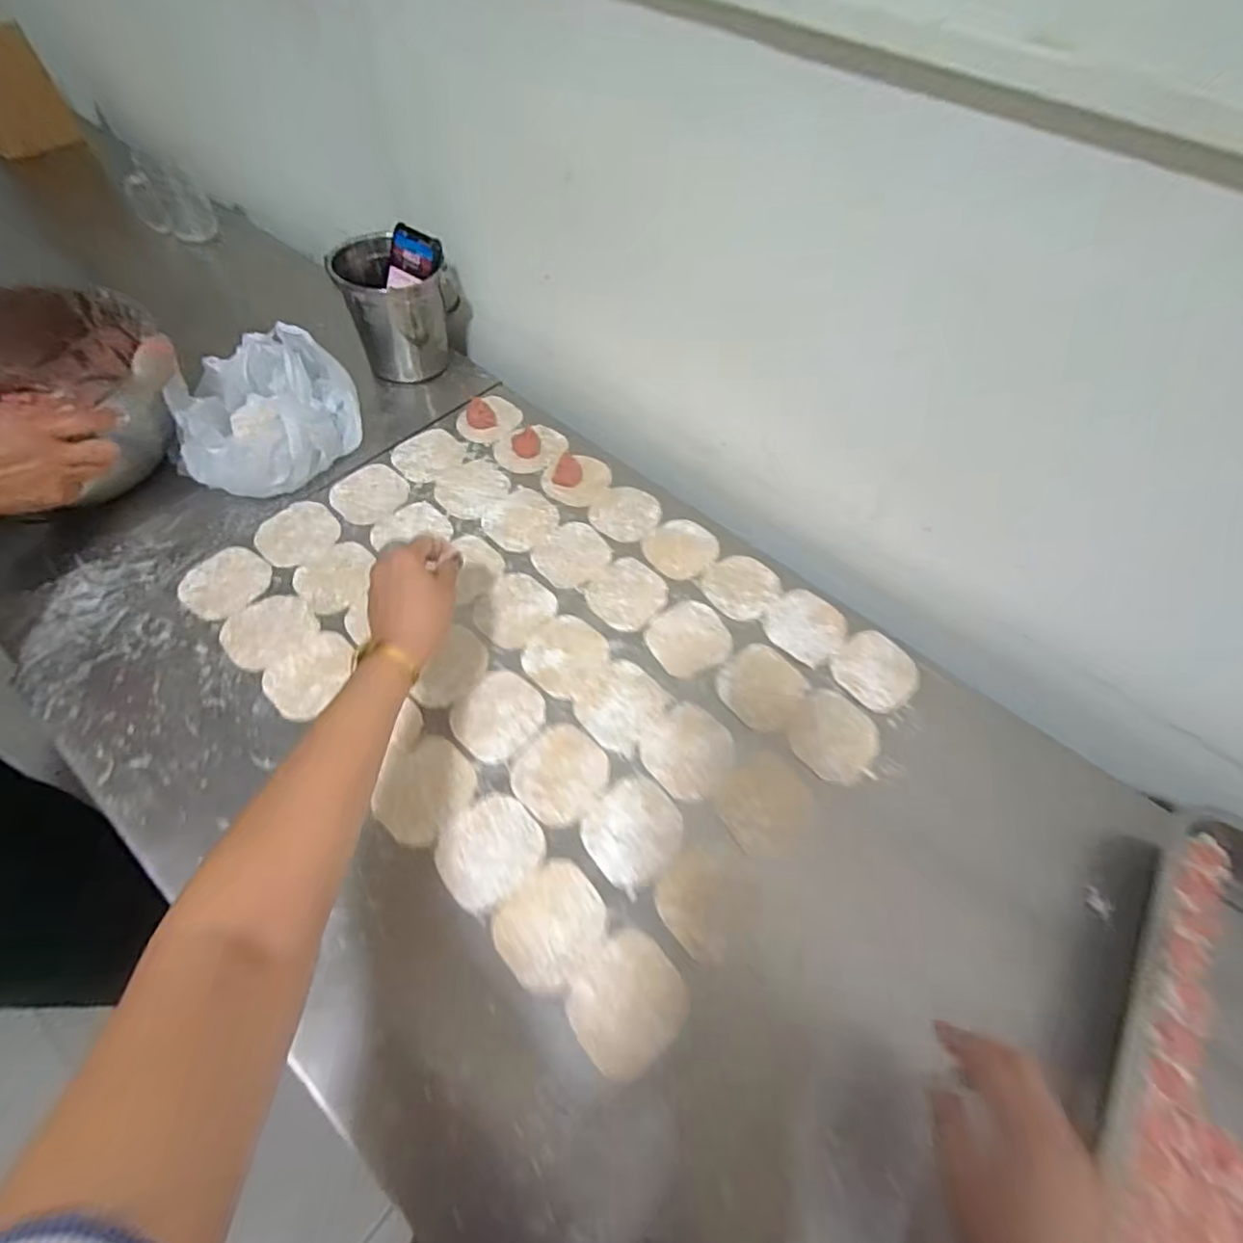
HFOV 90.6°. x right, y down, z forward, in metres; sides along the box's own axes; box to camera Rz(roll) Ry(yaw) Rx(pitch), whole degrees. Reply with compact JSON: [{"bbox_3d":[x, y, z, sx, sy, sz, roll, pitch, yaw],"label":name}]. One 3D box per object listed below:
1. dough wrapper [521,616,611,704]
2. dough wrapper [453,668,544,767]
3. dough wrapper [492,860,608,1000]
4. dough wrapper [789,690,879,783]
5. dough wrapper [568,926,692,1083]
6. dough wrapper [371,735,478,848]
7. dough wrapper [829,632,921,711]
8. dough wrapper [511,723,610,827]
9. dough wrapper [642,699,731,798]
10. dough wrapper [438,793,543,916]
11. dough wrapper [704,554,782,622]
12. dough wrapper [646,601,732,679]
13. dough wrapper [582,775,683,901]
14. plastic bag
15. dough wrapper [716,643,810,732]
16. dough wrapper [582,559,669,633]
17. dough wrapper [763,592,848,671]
[{"bbox_3d":[-0.052,0.033,0.613,0.085,0.004,0.080,2,58,-3],"label":"dough wrapper"},{"bbox_3d":[-0.115,0.086,0.572,0.077,0.005,0.082,2,58,-3],"label":"dough wrapper"},{"bbox_3d":[-0.054,0.233,0.477,0.082,0.004,0.074,-39,68,-24],"label":"dough wrapper"},{"bbox_3d":[0.200,0.107,0.576,0.077,0.004,0.084,2,58,-3],"label":"dough wrapper"},{"bbox_3d":[0.005,0.279,0.451,0.080,0.004,0.077,-36,67,-23],"label":"dough wrapper"},{"bbox_3d":[-0.170,0.142,0.526,0.075,0.006,0.085,30,61,14],"label":"dough wrapper"},{"bbox_3d":[0.256,0.049,0.619,0.079,0.007,0.080,2,58,-3],"label":"dough wrapper"},{"bbox_3d":[-0.054,0.133,0.545,0.078,0.004,0.080,2,58,-3],"label":"dough wrapper"},{"bbox_3d":[0.062,0.116,0.561,0.081,0.004,0.077,2,58,-3],"label":"dough wrapper"},{"bbox_3d":[-0.108,0.185,0.505,0.081,0.004,0.075,2,58,-3],"label":"dough wrapper"},{"bbox_3d":[0.132,-0.039,0.669,0.074,0.006,0.078,2,58,-3],"label":"dough wrapper"},{"bbox_3d":[0.070,0.017,0.635,0.083,0.004,0.077,2,58,-3],"label":"dough wrapper"},{"bbox_3d":[0.010,0.175,0.518,0.077,0.004,0.081,39,63,19],"label":"dough wrapper"},{"bbox_3d":[-0.399,-0.233,0.700,0.180,0.096,0.198,-18,61,-15],"label":"plastic bag"},{"bbox_3d":[0.136,0.062,0.600,0.079,0.004,0.081,2,58,-3],"label":"dough wrapper"},{"bbox_3d":[0.007,-0.029,0.658,0.076,0.004,0.082,2,58,-3],"label":"dough wrapper"},{"bbox_3d":[0.196,0.004,0.648,0.077,0.005,0.084,2,58,-3],"label":"dough wrapper"}]

